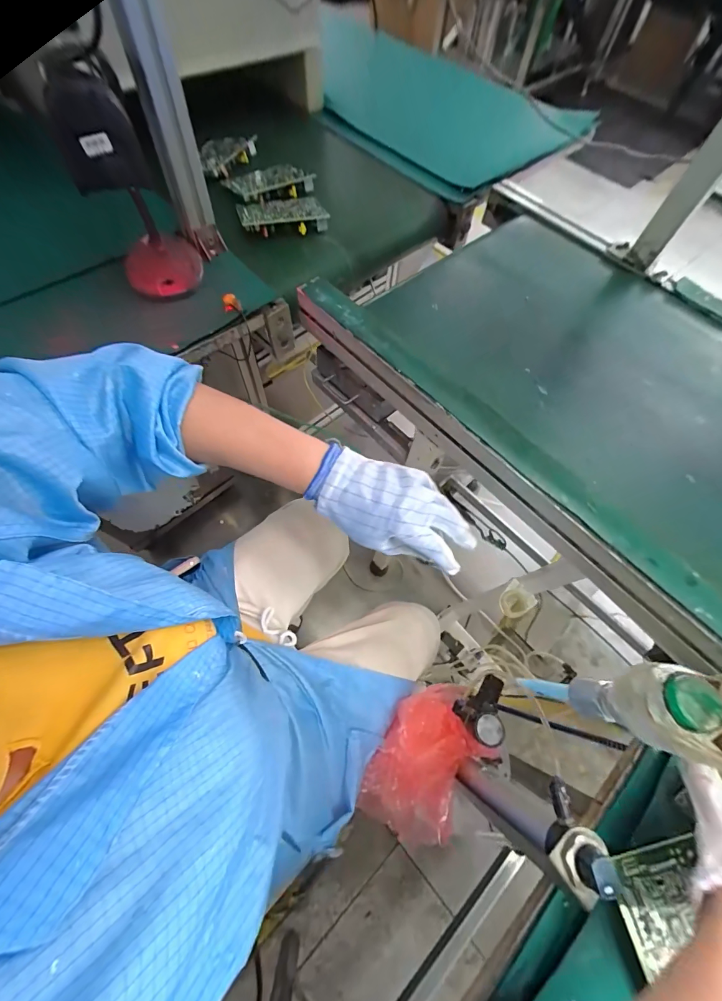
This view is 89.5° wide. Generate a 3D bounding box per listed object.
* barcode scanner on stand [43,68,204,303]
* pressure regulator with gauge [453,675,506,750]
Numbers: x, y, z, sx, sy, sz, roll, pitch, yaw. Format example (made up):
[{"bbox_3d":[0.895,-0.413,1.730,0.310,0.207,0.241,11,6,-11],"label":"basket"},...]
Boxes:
[{"bbox_3d":[-0.279,-0.375,0.446,0.099,0.207,0.125,-24,69,-13],"label":"barcode scanner on stand"},{"bbox_3d":[0.185,0.299,0.522,0.084,0.066,0.055,-29,70,-14],"label":"pressure regulator with gauge"}]

